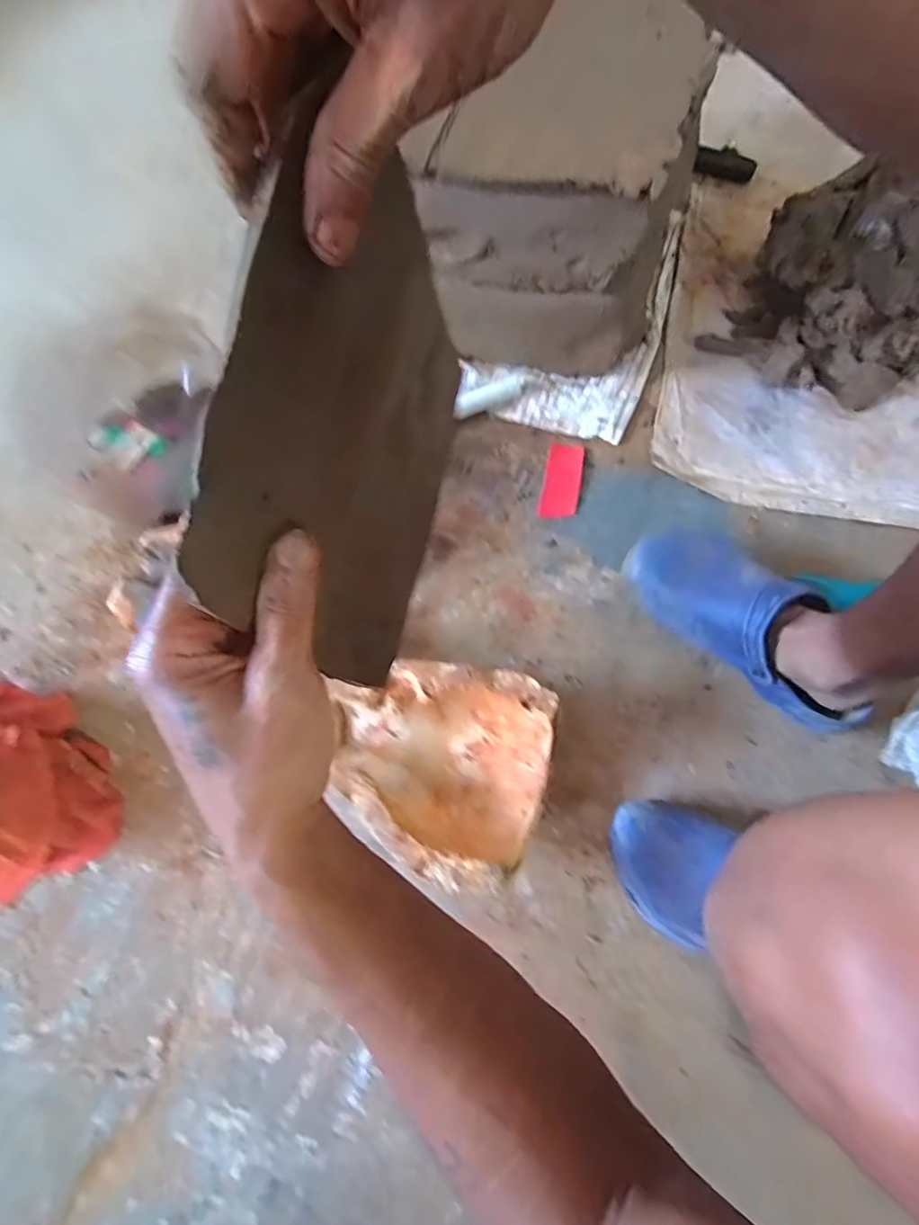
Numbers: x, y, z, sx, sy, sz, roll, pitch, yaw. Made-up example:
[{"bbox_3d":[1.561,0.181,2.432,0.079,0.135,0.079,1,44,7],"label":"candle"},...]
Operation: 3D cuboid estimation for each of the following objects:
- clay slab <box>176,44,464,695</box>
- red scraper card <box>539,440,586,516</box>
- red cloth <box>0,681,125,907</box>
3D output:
[{"bbox_3d":[-0.050,-0.073,0.262,0.018,0.181,0.203,19,88,21],"label":"clay slab"},{"bbox_3d":[0.130,-0.166,0.692,0.046,0.006,0.103,10,76,6],"label":"red scraper card"},{"bbox_3d":[-0.451,0.176,0.527,0.167,0.129,0.180,-42,73,-12],"label":"red cloth"}]

